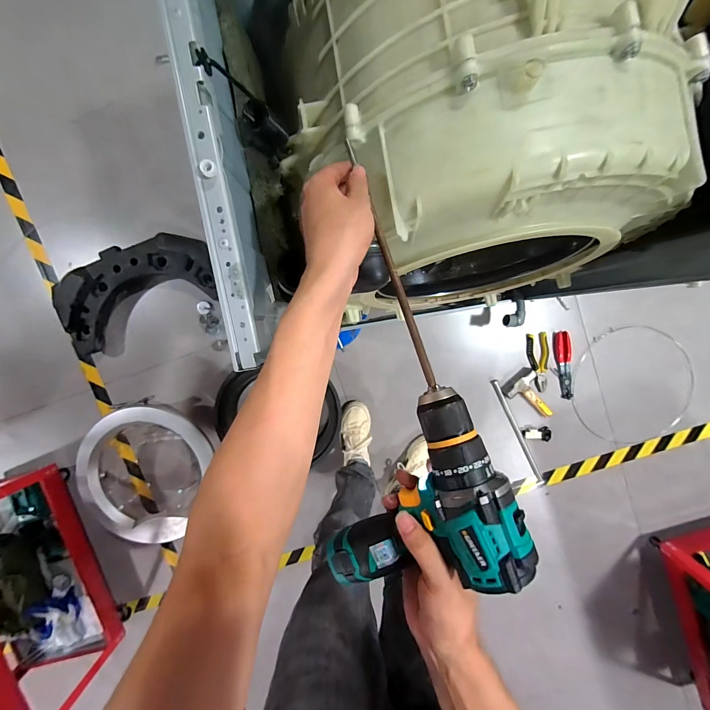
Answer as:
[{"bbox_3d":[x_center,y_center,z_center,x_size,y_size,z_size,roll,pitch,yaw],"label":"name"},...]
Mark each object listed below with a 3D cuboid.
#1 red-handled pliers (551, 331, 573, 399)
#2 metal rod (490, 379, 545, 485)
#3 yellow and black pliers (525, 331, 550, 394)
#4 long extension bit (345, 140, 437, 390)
[{"bbox_3d":[0.672,0.034,1.058,0.056,0.013,0.216,-5,97,2],"label":"red-handled pliers"},{"bbox_3d":[0.540,0.258,1.084,0.020,0.019,0.388,-26,95,4],"label":"metal rod"},{"bbox_3d":[0.595,0.022,1.054,0.066,0.017,0.184,-10,96,2],"label":"yellow and black pliers"},{"bbox_3d":[0.031,-0.092,0.308,0.007,0.008,0.254,-18,82,4],"label":"long extension bit"}]

